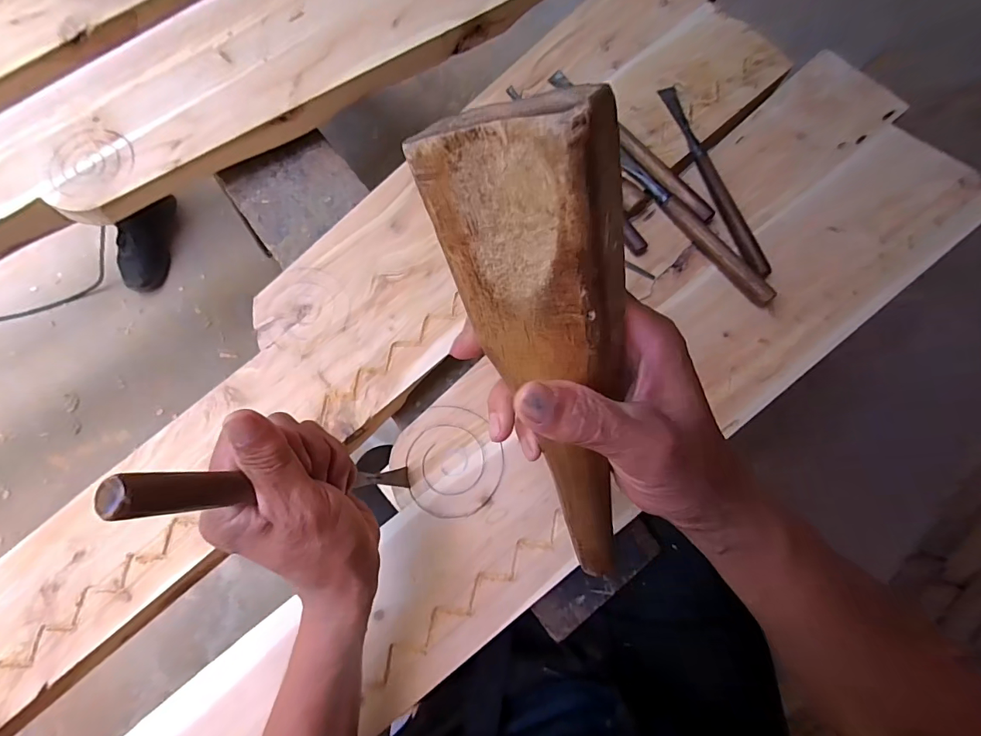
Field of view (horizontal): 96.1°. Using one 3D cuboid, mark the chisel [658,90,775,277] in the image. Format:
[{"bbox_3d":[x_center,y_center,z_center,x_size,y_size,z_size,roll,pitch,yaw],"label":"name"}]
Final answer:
[{"bbox_3d":[0.241,-0.211,0.477,0.021,0.020,0.253,-15,76,-2],"label":"chisel"}]

